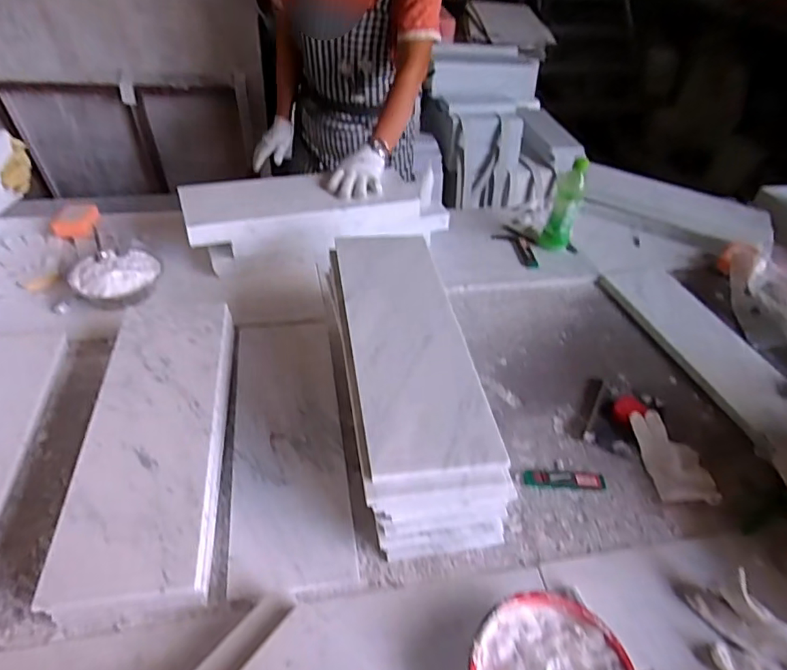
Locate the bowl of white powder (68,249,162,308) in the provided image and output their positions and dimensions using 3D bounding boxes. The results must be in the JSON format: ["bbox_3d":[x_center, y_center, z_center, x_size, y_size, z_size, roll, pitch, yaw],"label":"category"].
[{"bbox_3d":[-0.497,-0.097,0.940,0.143,0.051,0.132,4,42,-4],"label":"bowl of white powder"}]

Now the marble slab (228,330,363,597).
[{"bbox_3d":[-0.154,0.136,0.761,0.152,0.014,0.455,-3,43,-12],"label":"marble slab"}]

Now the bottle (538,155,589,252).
[{"bbox_3d":[0.375,-0.278,1.131,0.069,0.188,0.072,23,44,16],"label":"bottle"}]

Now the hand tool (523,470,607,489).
[{"bbox_3d":[0.242,0.205,0.731,0.113,0.011,0.022,2,43,-7],"label":"hand tool"}]

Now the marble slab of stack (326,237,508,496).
[{"bbox_3d":[0.012,-0.003,0.711,0.159,0.019,0.465,-2,43,-11],"label":"marble slab of stack"}]

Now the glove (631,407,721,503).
[{"bbox_3d":[0.414,0.178,0.774,0.074,0.020,0.155,-12,48,9],"label":"glove"}]

